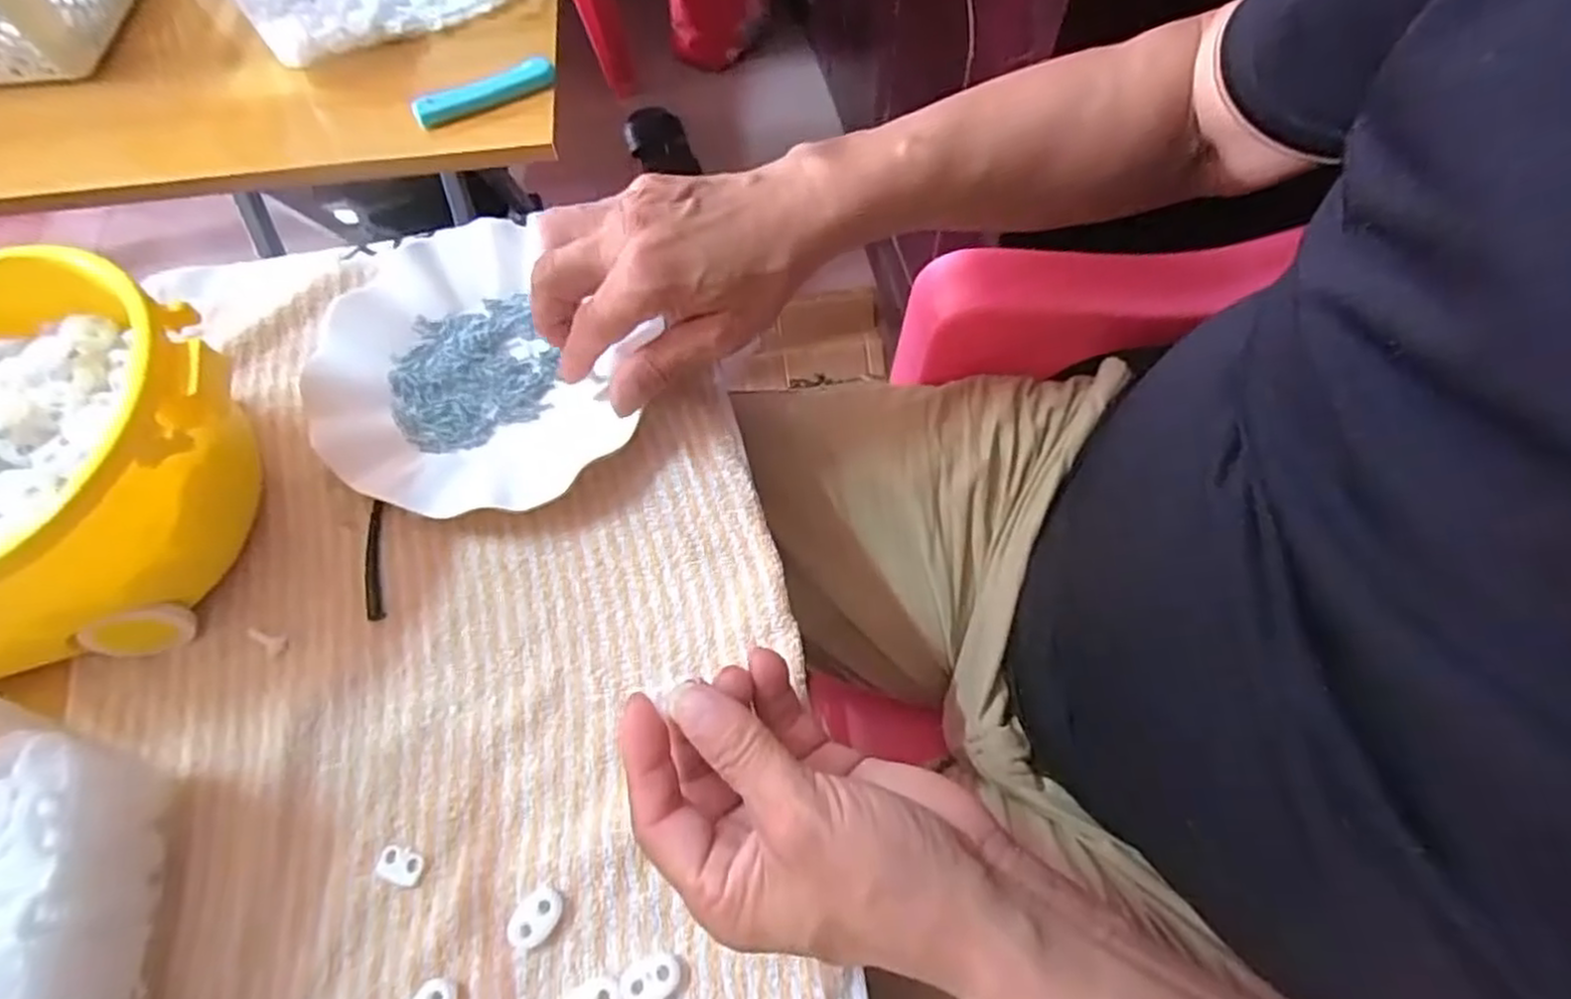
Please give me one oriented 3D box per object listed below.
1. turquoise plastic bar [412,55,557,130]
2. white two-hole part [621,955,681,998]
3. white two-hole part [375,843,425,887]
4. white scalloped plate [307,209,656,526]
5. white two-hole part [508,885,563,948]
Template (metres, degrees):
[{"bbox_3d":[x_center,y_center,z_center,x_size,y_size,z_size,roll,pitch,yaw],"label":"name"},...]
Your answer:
[{"bbox_3d":[-0.209,-0.284,0.528,0.100,0.018,0.016,-29,65,-11],"label":"turquoise plastic bar"},{"bbox_3d":[-0.051,0.182,0.284,0.022,0.004,0.015,-20,64,-7],"label":"white two-hole part"},{"bbox_3d":[-0.156,0.149,0.306,0.019,0.004,0.013,18,65,12],"label":"white two-hole part"},{"bbox_3d":[-0.167,-0.071,0.407,0.174,0.026,0.164,-1,63,3],"label":"white scalloped plate"},{"bbox_3d":[-0.098,0.163,0.295,0.015,0.006,0.022,35,70,19],"label":"white two-hole part"}]

